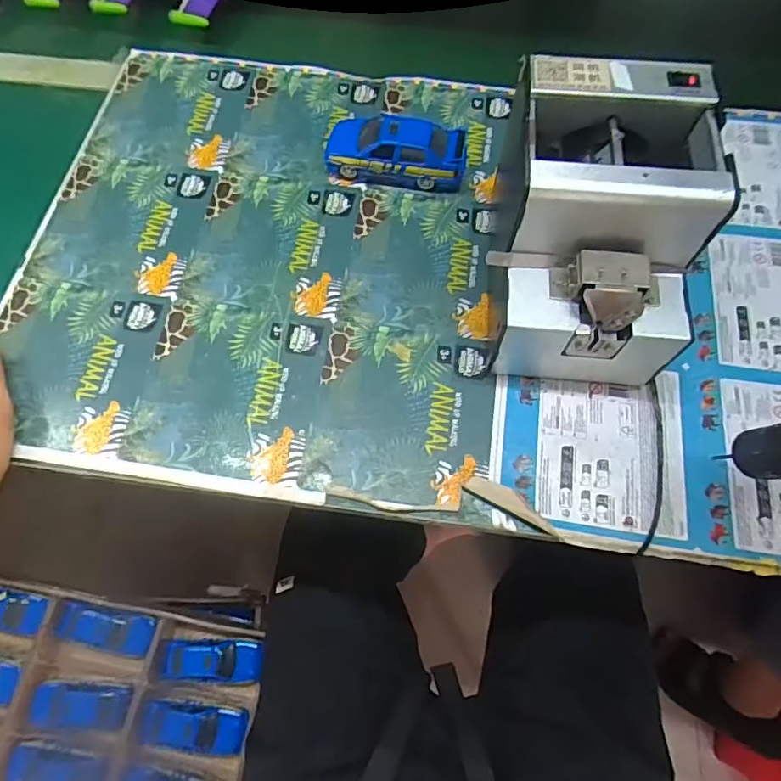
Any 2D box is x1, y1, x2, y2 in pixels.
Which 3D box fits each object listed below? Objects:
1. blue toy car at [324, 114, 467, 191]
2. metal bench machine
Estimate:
[{"bbox_3d":[0.005,-0.220,0.486,0.126,0.044,0.047,6,68,2],"label":"blue toy car"},{"bbox_3d":[0.147,-0.113,0.389,0.127,0.146,0.172,5,68,1],"label":"metal bench machine"}]

